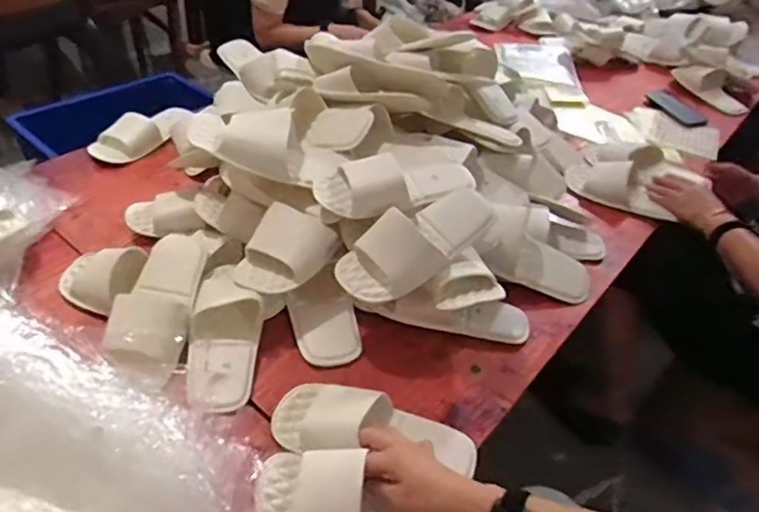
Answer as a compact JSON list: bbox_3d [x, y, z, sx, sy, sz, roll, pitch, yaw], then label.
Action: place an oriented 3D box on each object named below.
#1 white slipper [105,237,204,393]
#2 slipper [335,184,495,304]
[{"bbox_3d":[-0.300,0.067,0.785,0.103,0.048,0.251,1,40,-7],"label":"white slipper"},{"bbox_3d":[0.054,-0.025,0.776,0.234,0.074,0.100,-32,51,-17],"label":"slipper"}]

